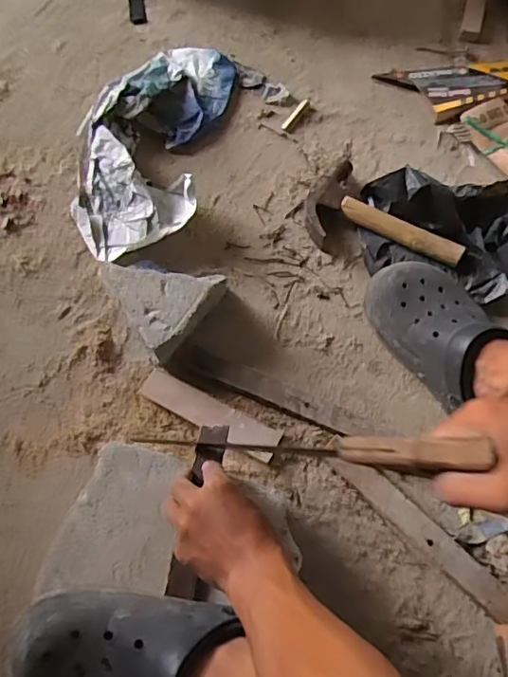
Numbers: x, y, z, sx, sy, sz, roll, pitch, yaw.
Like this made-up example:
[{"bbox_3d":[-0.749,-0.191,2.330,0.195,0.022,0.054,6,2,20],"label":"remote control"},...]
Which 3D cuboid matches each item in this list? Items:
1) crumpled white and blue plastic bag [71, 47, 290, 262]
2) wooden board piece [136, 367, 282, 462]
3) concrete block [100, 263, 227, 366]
[{"bbox_3d":[-0.133,-0.281,0.744,0.221,0.051,0.377,27,73,9],"label":"crumpled white and blue plastic bag"},{"bbox_3d":[-0.053,0.089,0.633,0.176,0.017,0.039,26,73,8],"label":"wooden board piece"},{"bbox_3d":[-0.113,-0.032,0.647,0.146,0.071,0.127,6,71,2],"label":"concrete block"}]

